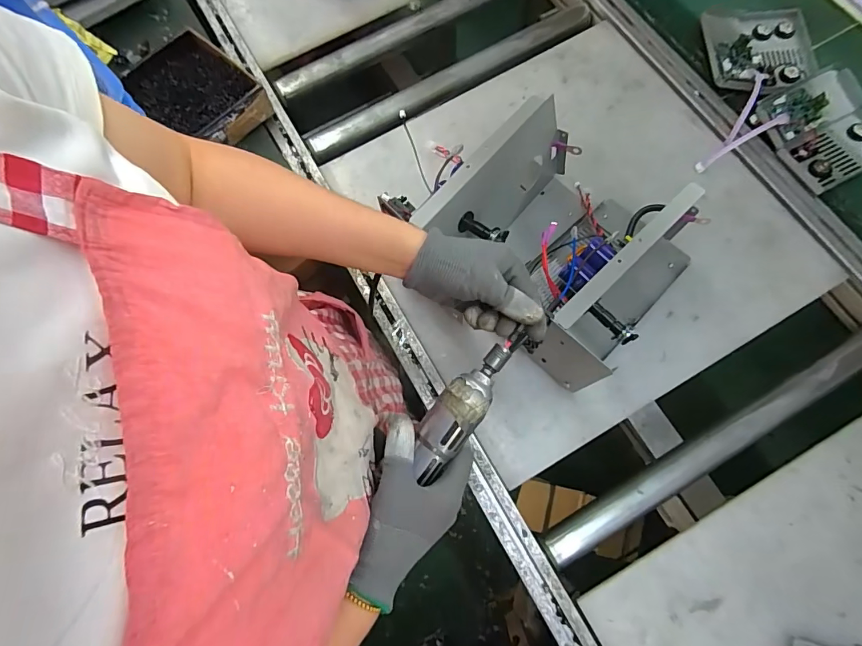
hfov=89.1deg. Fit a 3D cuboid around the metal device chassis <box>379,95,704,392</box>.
[{"bbox_3d":[0.188,-0.108,0.574,0.283,0.174,0.267,43,78,13],"label":"metal device chassis"}]

